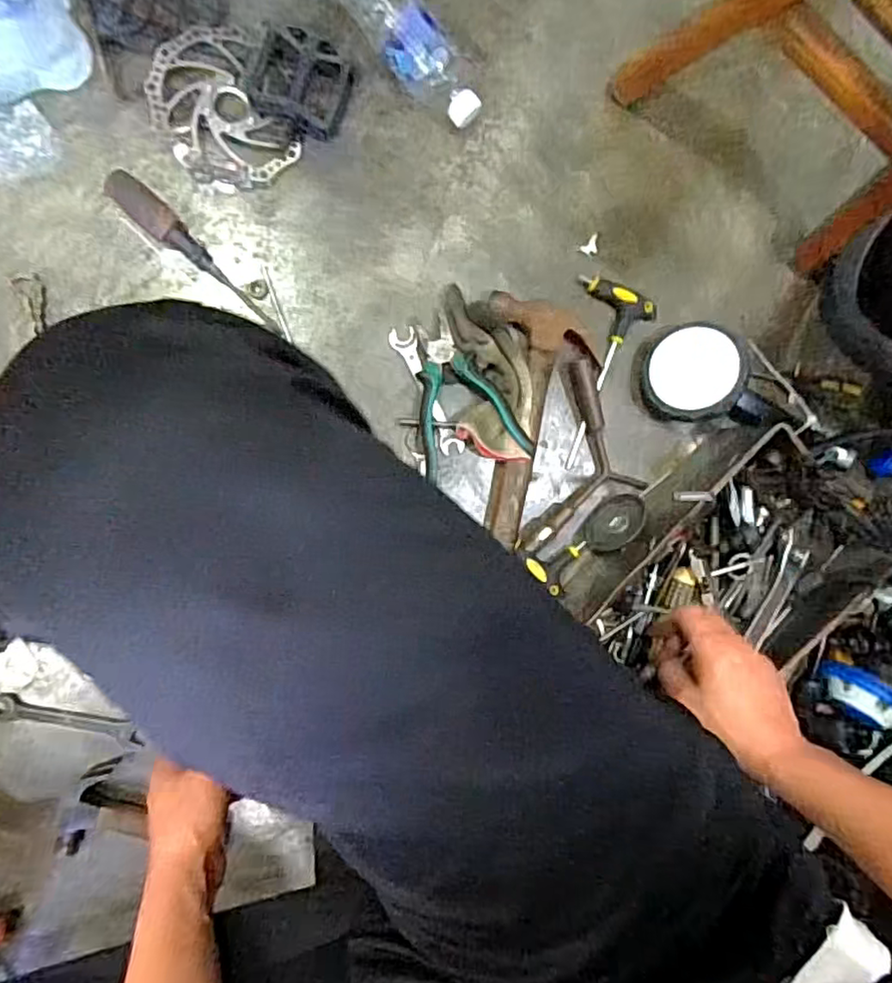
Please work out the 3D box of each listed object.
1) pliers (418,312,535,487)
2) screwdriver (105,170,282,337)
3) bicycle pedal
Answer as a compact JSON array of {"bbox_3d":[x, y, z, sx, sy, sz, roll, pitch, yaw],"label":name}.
[{"bbox_3d":[0.001,-0.093,0.692,0.118,0.036,0.180,-31,97,-4],"label":"pliers"},{"bbox_3d":[-0.255,-0.244,0.653,0.208,0.024,0.030,41,89,-8],"label":"screwdriver"},{"bbox_3d":[-0.148,-0.416,0.647,0.094,0.034,0.087,22,91,-8],"label":"bicycle pedal"}]

